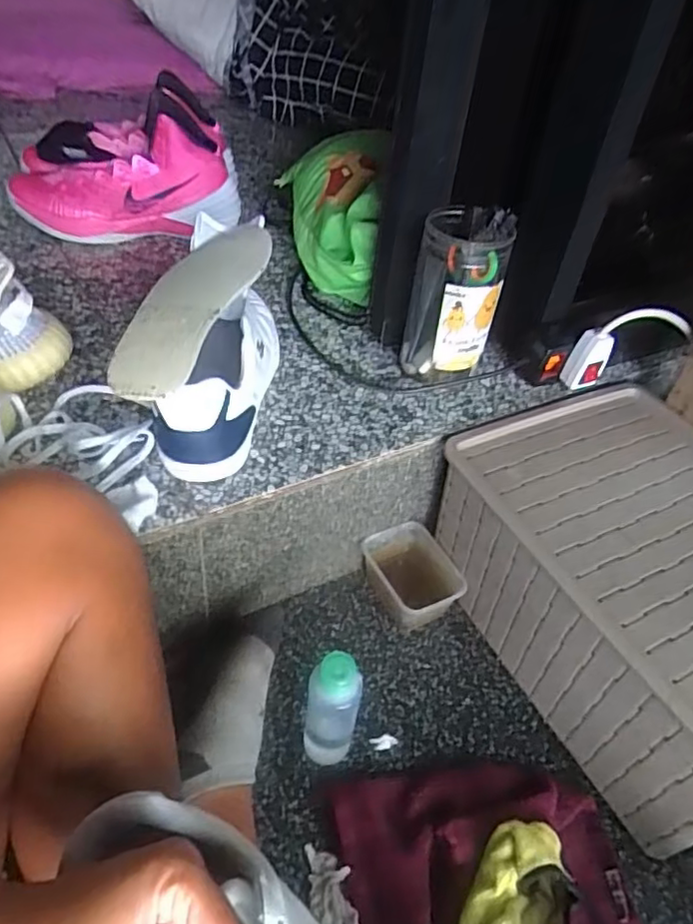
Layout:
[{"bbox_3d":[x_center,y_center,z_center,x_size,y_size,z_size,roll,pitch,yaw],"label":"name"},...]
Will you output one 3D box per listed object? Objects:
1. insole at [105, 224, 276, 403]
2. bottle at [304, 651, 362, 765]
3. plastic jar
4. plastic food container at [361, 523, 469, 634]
[{"bbox_3d":[-0.136,-0.157,0.591,0.079,0.024,0.280,12,44,5],"label":"insole"},{"bbox_3d":[-0.013,0.213,0.545,0.042,0.137,0.035,7,44,0],"label":"bottle"},{"bbox_3d":[0.111,-0.167,0.672,0.088,0.175,0.082,12,44,5],"label":"plastic jar"},{"bbox_3d":[0.070,0.128,0.701,0.083,0.058,0.104,-18,49,-24],"label":"plastic food container"}]

